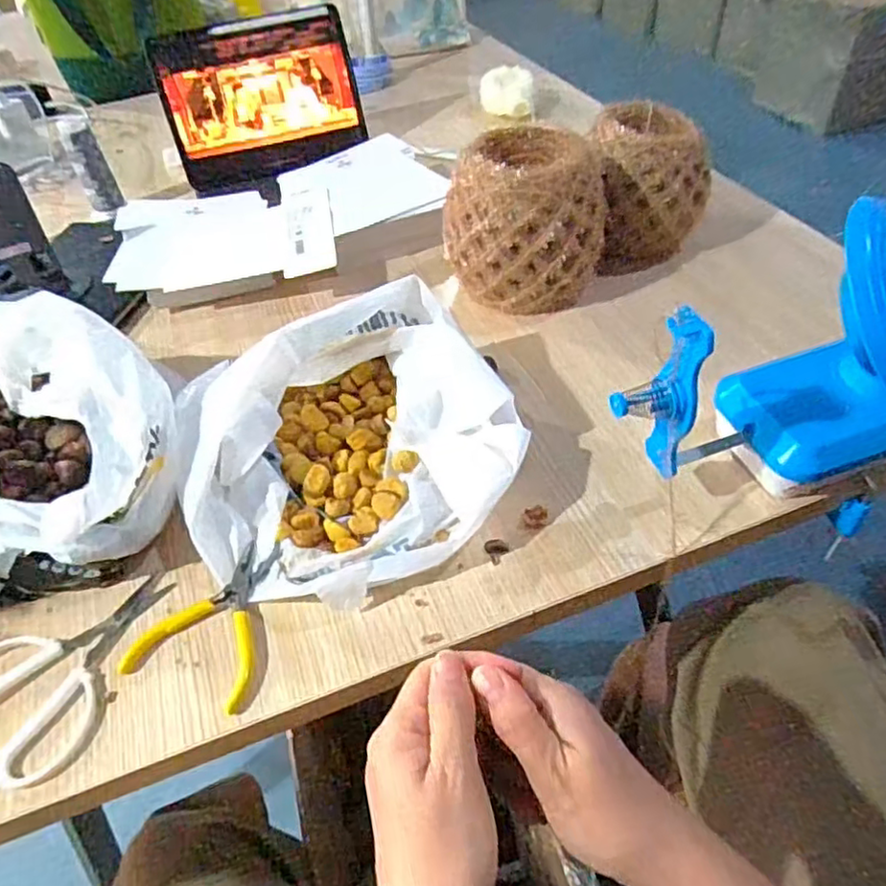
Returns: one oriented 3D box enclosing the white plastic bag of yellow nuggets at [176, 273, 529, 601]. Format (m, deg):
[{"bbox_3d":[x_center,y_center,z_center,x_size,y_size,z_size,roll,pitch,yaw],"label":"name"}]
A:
[{"bbox_3d":[-0.071,0.003,0.480,0.239,0.093,0.211,-21,49,-14],"label":"white plastic bag of yellow nuggets"}]

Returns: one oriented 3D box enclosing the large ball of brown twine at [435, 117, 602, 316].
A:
[{"bbox_3d":[0.077,-0.211,0.633,0.147,0.143,0.127,-3,47,3],"label":"large ball of brown twine"}]

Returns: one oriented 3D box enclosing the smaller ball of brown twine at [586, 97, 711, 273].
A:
[{"bbox_3d":[0.211,-0.268,0.680,0.116,0.120,0.129,-1,47,4],"label":"smaller ball of brown twine"}]

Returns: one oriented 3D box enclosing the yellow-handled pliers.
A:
[{"bbox_3d":[-0.150,0.117,0.437,0.092,0.009,0.103,14,50,18],"label":"yellow-handled pliers"}]

